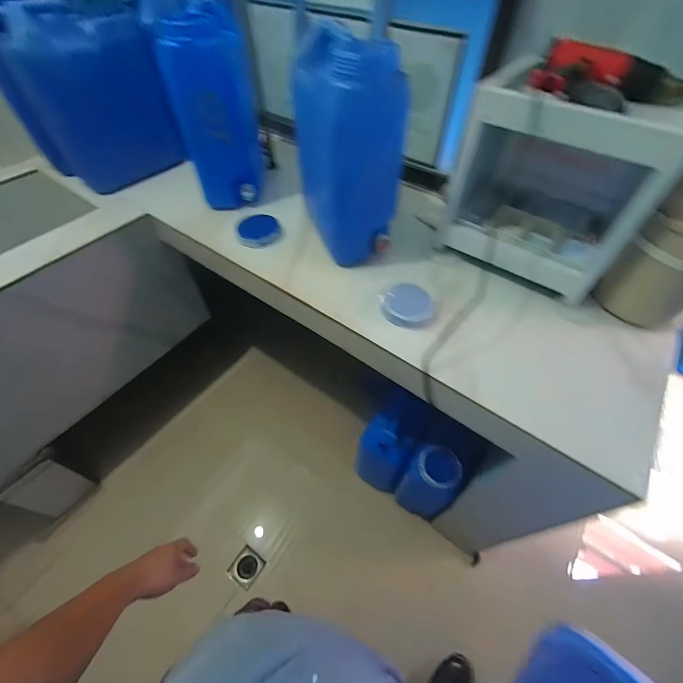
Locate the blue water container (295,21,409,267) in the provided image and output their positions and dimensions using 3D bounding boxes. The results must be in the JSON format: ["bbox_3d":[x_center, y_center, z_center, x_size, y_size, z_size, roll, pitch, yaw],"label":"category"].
[{"bbox_3d":[0.016,-0.387,0.731,0.157,0.408,0.214,-25,58,-18],"label":"blue water container"}]

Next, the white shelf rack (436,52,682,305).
[{"bbox_3d":[0.484,-0.369,0.763,0.369,0.341,0.366,31,59,20],"label":"white shelf rack"}]

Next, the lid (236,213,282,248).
[{"bbox_3d":[-0.224,-0.303,0.915,0.115,0.013,0.130,-12,55,-10],"label":"lid"}]

